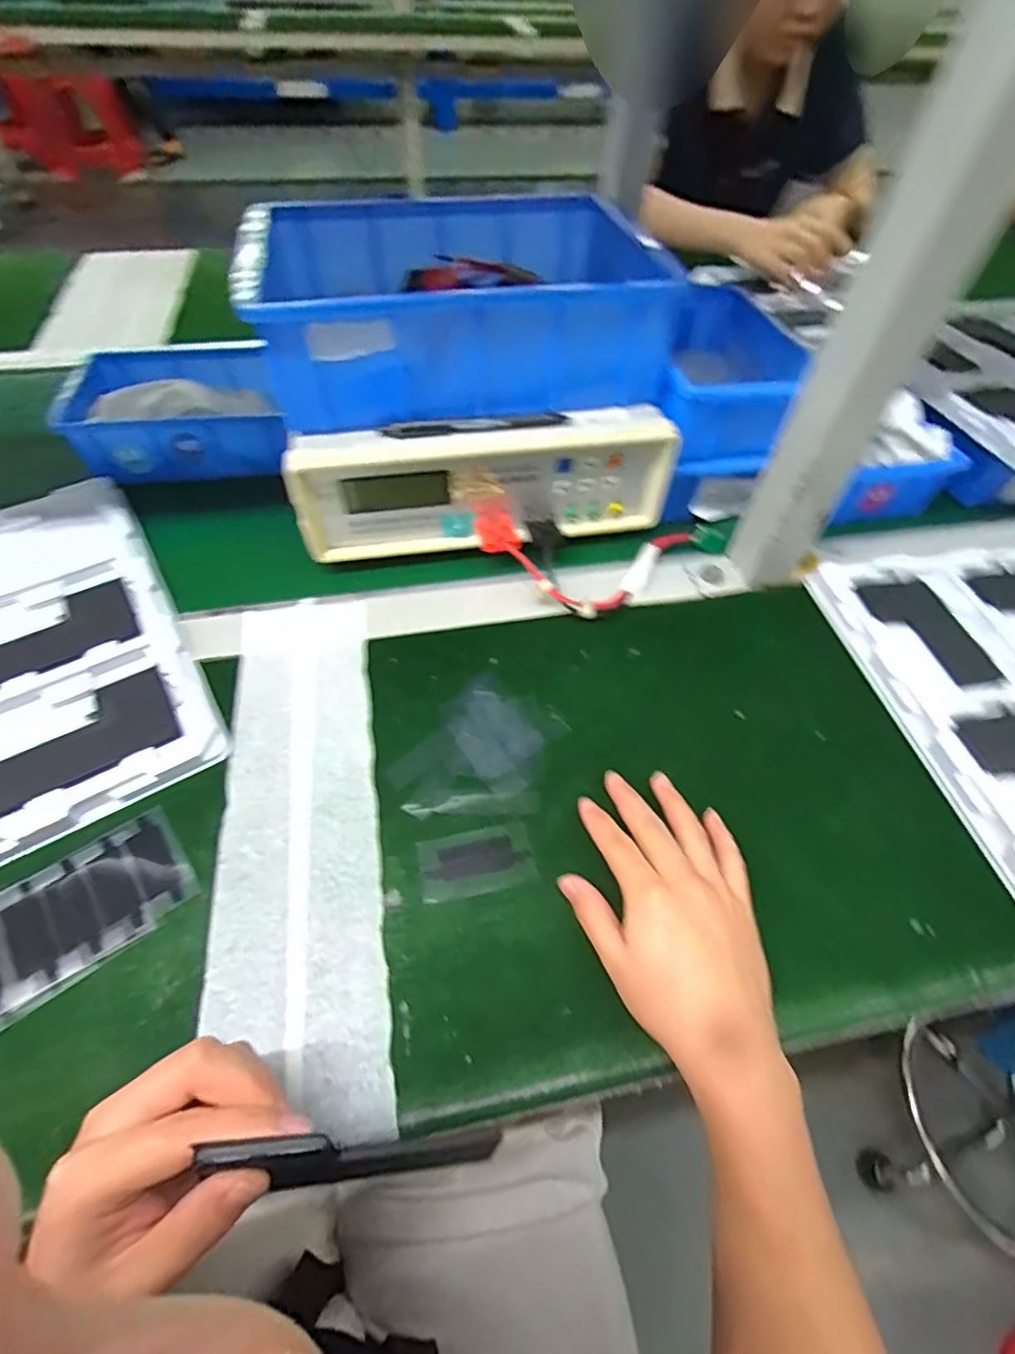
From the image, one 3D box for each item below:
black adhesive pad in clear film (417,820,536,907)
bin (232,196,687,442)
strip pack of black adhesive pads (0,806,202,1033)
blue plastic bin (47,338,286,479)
[{"bbox_3d":[-0.019,0.108,0.337,0.065,0.004,0.037,-11,54,-8],"label":"black adhesive pad in clear film"},{"bbox_3d":[-0.026,-0.298,0.463,0.289,0.120,0.221,-9,55,-8],"label":"bin"},{"bbox_3d":[-0.238,0.130,0.311,0.119,0.008,0.072,-32,60,-21],"label":"strip pack of black adhesive pads"},{"bbox_3d":[-0.309,-0.250,0.551,0.191,0.068,0.147,-11,54,-8],"label":"blue plastic bin"}]

